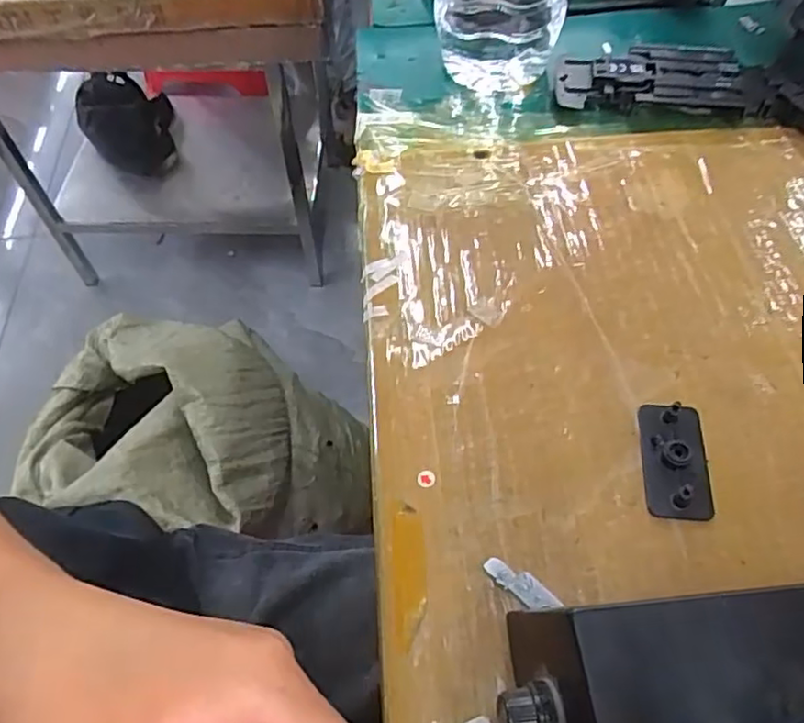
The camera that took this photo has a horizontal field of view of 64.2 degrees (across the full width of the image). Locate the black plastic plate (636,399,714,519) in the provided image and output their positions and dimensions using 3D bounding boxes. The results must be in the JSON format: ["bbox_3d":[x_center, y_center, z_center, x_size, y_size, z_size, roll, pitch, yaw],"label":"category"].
[{"bbox_3d":[0.090,0.032,0.210,0.020,0.009,0.040,5,56,6],"label":"black plastic plate"}]

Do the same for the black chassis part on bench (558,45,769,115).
[{"bbox_3d":[0.129,-0.142,0.325,0.098,0.014,0.040,7,56,7],"label":"black chassis part on bench"}]

